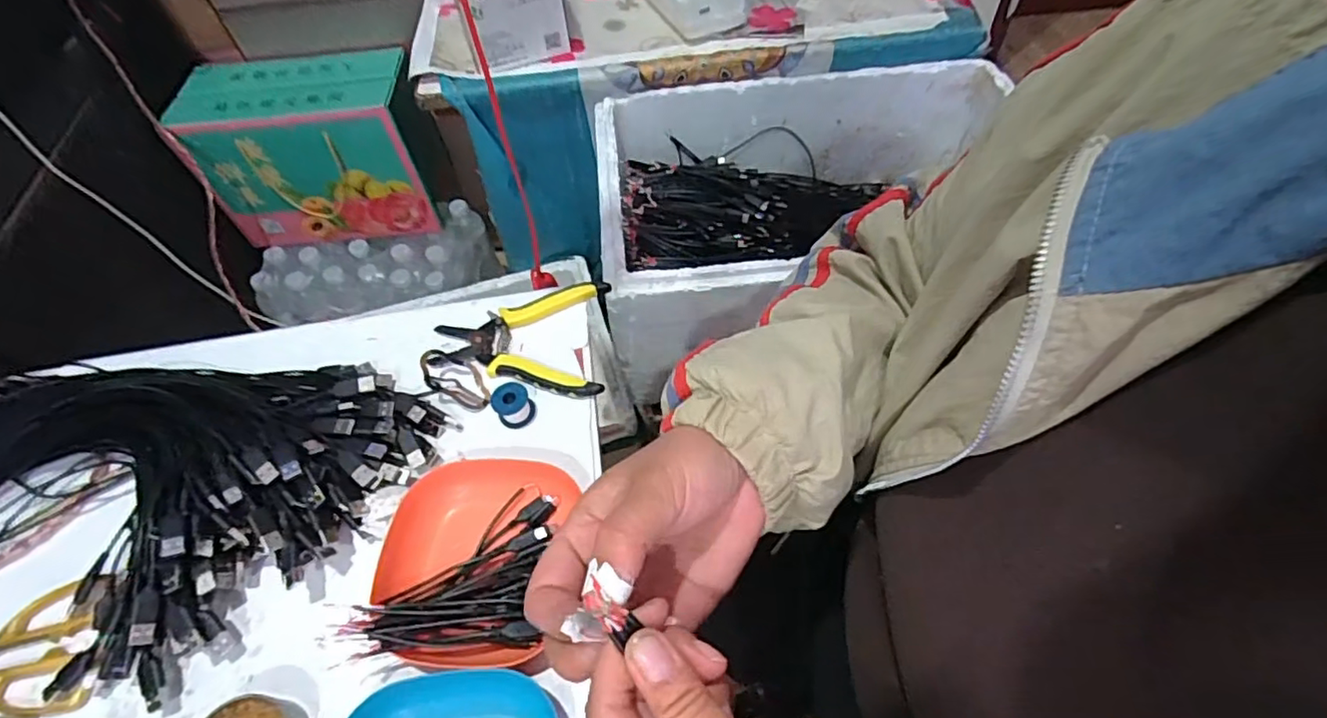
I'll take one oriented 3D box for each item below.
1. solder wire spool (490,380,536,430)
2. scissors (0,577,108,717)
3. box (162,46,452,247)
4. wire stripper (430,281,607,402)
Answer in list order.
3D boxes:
[{"bbox_3d":[-0.123,0.038,0.507,0.030,0.030,0.026,-25,58,-14],"label":"solder wire spool"},{"bbox_3d":[-0.474,0.210,0.428,0.172,0.018,0.084,-10,56,-4],"label":"scissors"},{"bbox_3d":[-0.553,-0.339,1.016,0.322,0.237,0.159,-5,55,-1],"label":"box"},{"bbox_3d":[-0.129,-0.016,0.553,0.153,0.018,0.115,-1,55,2],"label":"wire stripper"}]

